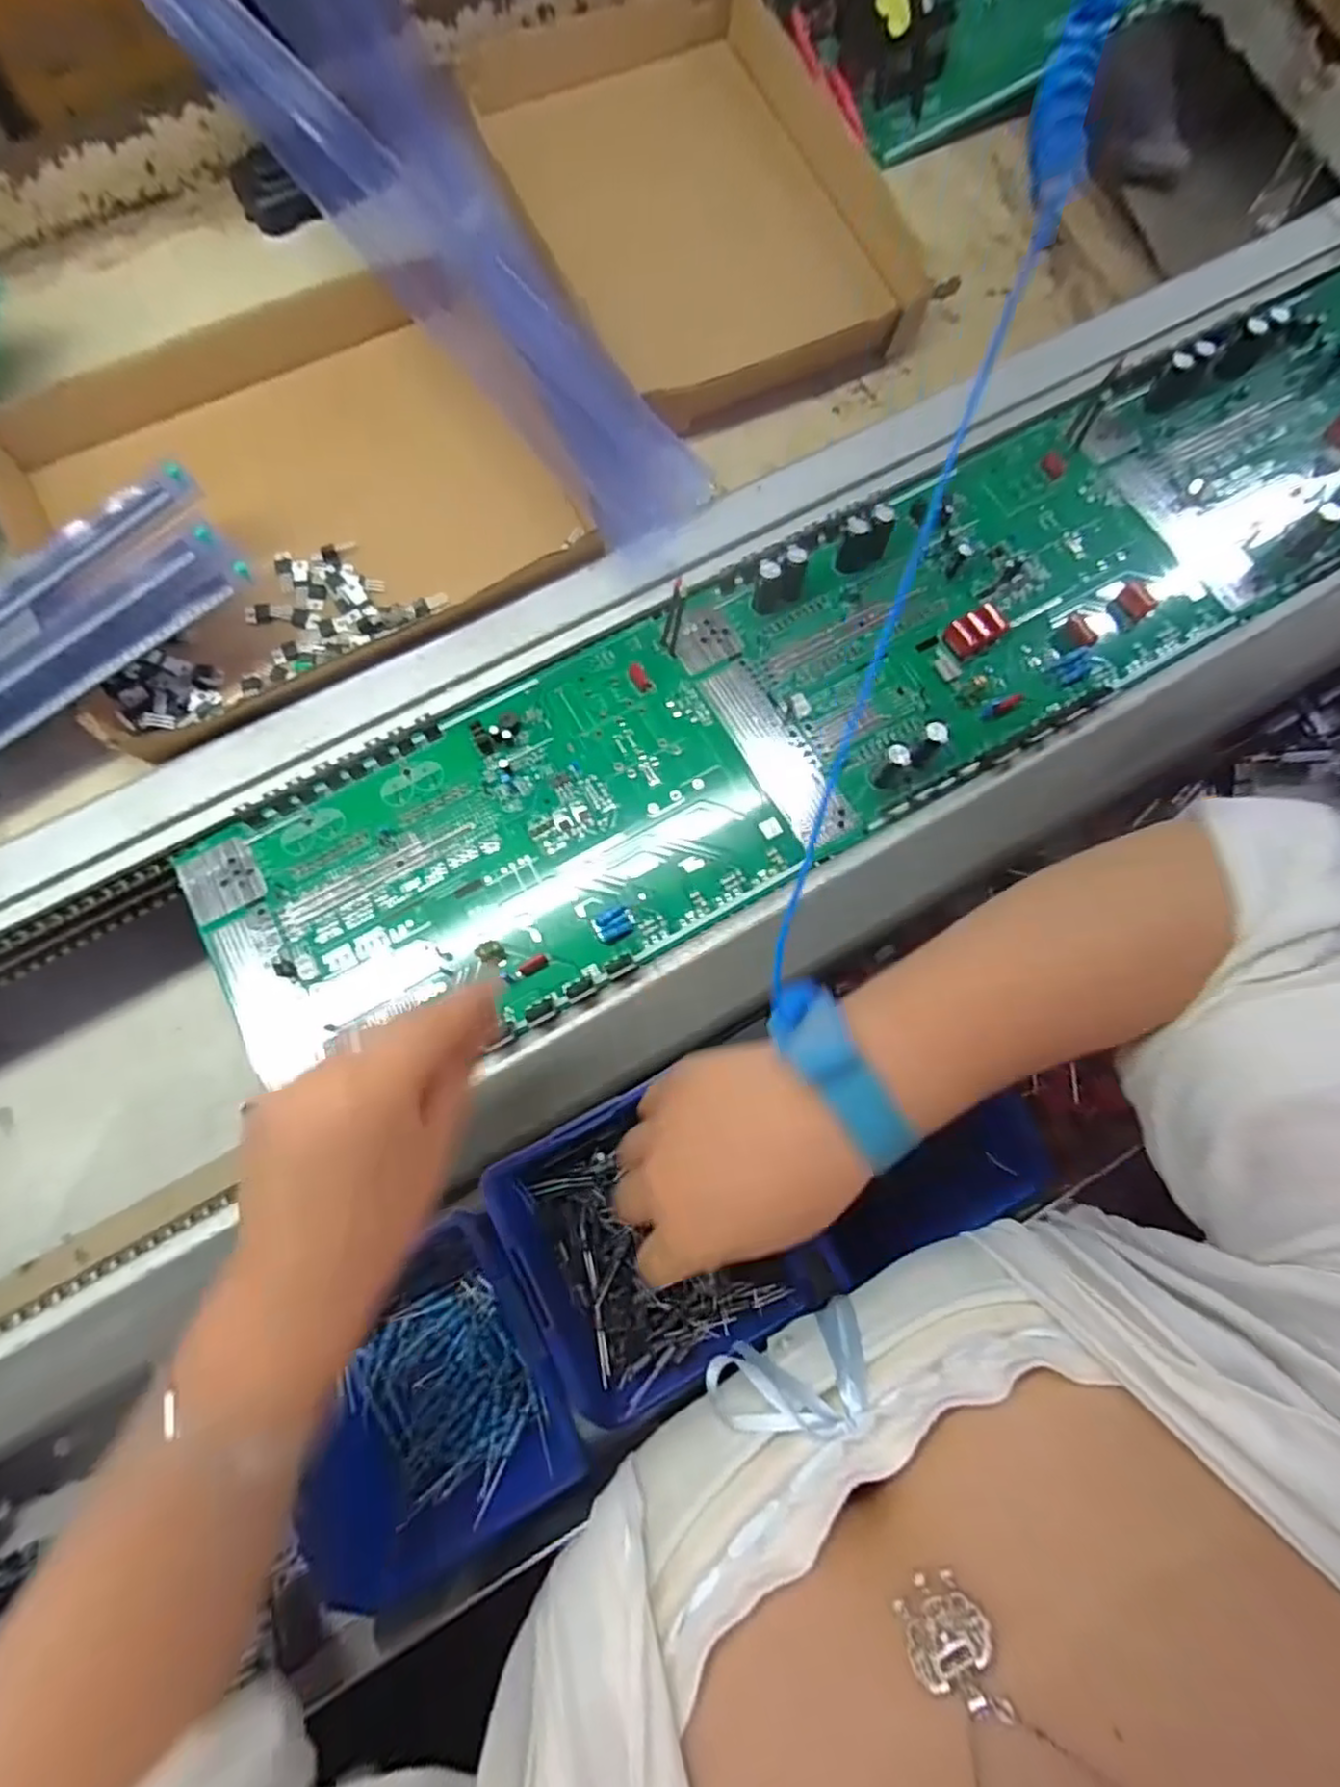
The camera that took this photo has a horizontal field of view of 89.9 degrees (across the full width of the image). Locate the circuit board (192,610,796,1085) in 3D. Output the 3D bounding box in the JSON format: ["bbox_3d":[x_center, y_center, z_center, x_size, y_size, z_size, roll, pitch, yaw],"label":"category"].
[{"bbox_3d":[-0.099,-0.017,0.376,0.308,0.022,0.184,-28,75,-8],"label":"circuit board"}]

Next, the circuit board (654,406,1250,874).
[{"bbox_3d":[0.171,-0.172,0.401,0.306,0.030,0.177,-30,76,-9],"label":"circuit board"}]

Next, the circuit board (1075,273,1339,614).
[{"bbox_3d":[0.431,-0.317,0.434,0.284,0.030,0.175,-30,76,-9],"label":"circuit board"}]

